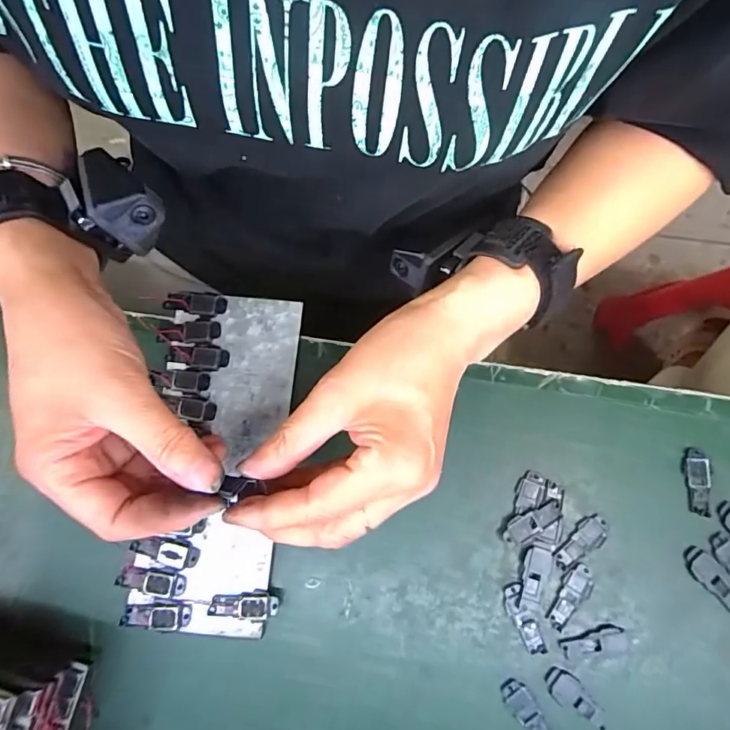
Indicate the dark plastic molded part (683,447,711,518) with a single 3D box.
[{"bbox_3d":[0.205,0.072,0.302,0.015,0.004,0.040,3,80,1],"label":"dark plastic molded part"}]

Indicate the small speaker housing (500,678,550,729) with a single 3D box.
[{"bbox_3d":[0.095,0.200,0.282,0.015,0.004,0.041,-39,82,-6],"label":"small speaker housing"}]

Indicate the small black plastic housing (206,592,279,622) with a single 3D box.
[{"bbox_3d":[-0.071,0.141,0.286,0.040,0.007,0.015,-2,80,0],"label":"small black plastic housing"}]

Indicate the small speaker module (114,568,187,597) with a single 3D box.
[{"bbox_3d":[-0.126,0.127,0.287,0.041,0.004,0.012,8,80,2],"label":"small speaker module"}]

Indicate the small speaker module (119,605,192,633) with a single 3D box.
[{"bbox_3d":[-0.121,0.146,0.284,0.040,0.004,0.014,-1,80,0],"label":"small speaker module"}]

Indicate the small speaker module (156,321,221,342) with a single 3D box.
[{"bbox_3d":[-0.111,-0.022,0.311,0.038,0.005,0.013,-2,80,0],"label":"small speaker module"}]

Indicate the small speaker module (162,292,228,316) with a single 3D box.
[{"bbox_3d":[-0.109,-0.040,0.316,0.040,0.007,0.014,7,80,1],"label":"small speaker module"}]

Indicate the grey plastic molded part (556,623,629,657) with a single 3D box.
[{"bbox_3d":[0.134,0.161,0.287,0.040,0.004,0.015,-5,80,-1],"label":"grey plastic molded part"}]

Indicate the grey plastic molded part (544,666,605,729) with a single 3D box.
[{"bbox_3d":[0.122,0.191,0.282,0.039,0.004,0.017,35,82,6],"label":"grey plastic molded part"}]

